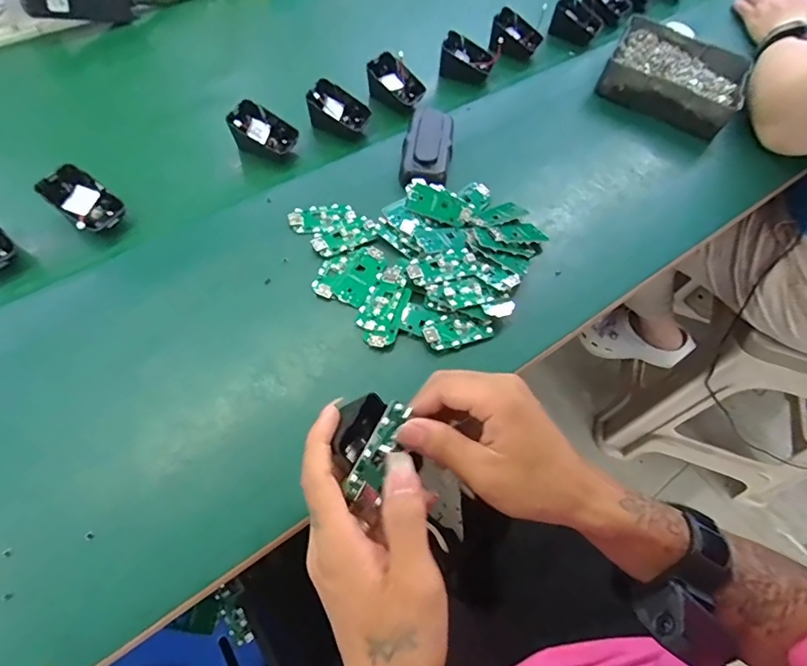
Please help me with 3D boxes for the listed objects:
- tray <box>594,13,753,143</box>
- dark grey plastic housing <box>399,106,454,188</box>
[{"bbox_3d":[0.339,-0.322,0.595,0.162,0.054,0.130,26,63,10],"label":"tray"},{"bbox_3d":[0.026,-0.201,0.508,0.051,0.023,0.111,6,61,0],"label":"dark grey plastic housing"}]

